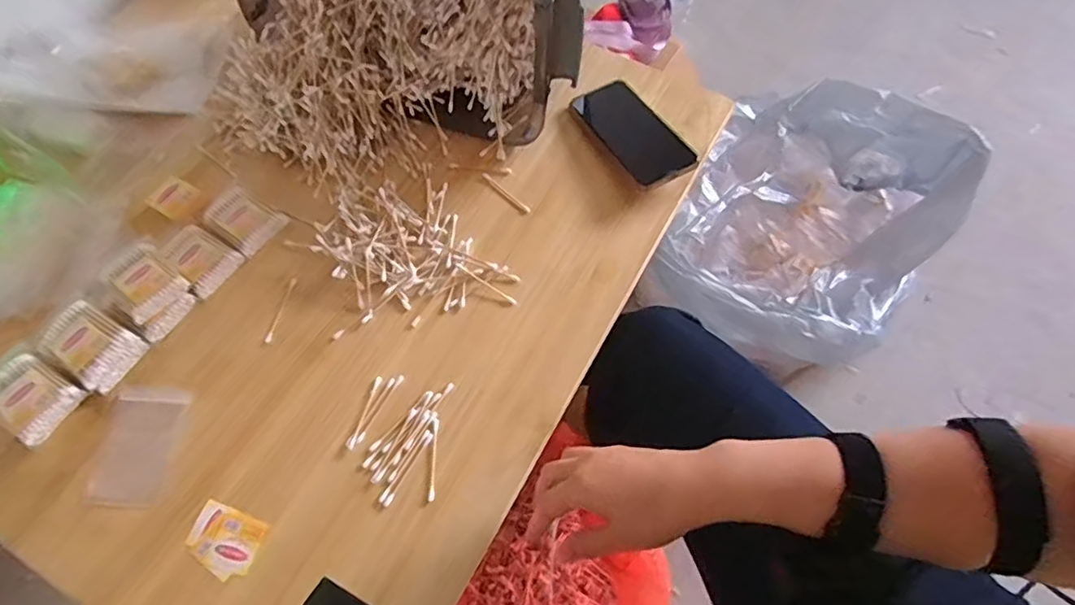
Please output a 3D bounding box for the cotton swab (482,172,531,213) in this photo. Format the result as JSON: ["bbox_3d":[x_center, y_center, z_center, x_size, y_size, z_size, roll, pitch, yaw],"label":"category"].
[{"bbox_3d":[-0.035,-0.124,0.656,0.073,0.004,0.006,42,72,17],"label":"cotton swab"}]

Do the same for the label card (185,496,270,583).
[{"bbox_3d":[-0.268,0.204,0.504,0.060,0.004,0.050,23,66,3],"label":"label card"}]

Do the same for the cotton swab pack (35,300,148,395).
[{"bbox_3d":[-0.423,0.040,0.560,0.083,0.031,0.057,31,69,13],"label":"cotton swab pack"}]

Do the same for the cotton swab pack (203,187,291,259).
[{"bbox_3d":[-0.316,-0.090,0.631,0.076,0.014,0.058,32,69,14],"label":"cotton swab pack"}]

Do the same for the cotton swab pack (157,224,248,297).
[{"bbox_3d":[-0.347,-0.047,0.606,0.074,0.011,0.055,36,70,15],"label":"cotton swab pack"}]

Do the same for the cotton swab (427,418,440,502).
[{"bbox_3d":[-0.092,0.139,0.524,0.007,0.004,0.072,1,66,0],"label":"cotton swab"}]

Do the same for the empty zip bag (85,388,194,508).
[{"bbox_3d":[-0.364,0.130,0.536,0.073,0.008,0.104,3,64,4],"label":"empty zip bag"}]

